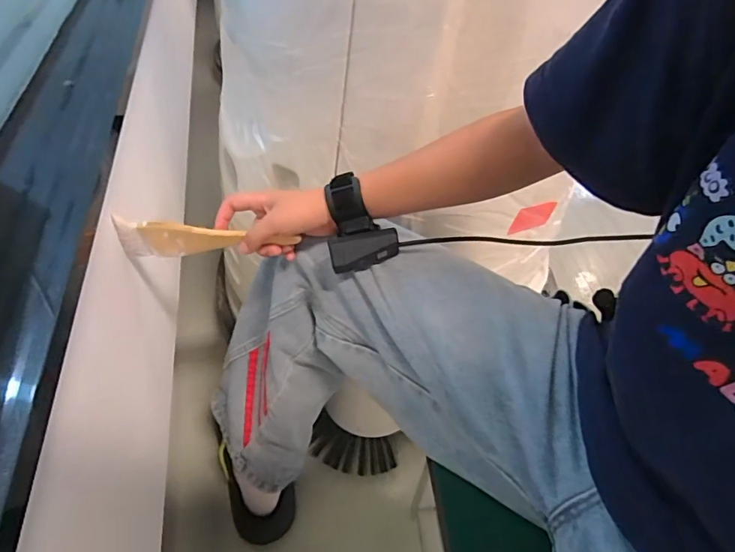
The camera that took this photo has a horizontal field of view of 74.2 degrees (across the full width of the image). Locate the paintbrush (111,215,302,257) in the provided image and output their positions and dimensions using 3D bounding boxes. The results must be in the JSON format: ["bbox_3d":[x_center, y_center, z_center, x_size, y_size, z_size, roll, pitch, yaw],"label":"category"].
[{"bbox_3d":[-0.169,-0.038,0.509,0.190,0.049,0.010,1,45,8],"label":"paintbrush"}]

